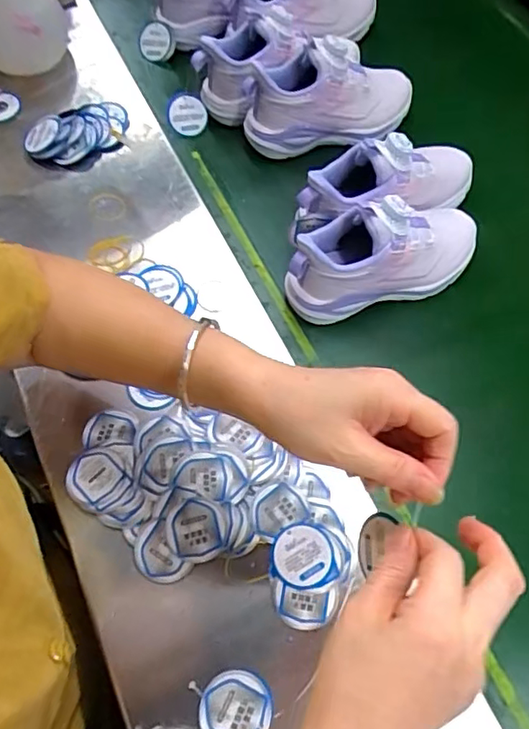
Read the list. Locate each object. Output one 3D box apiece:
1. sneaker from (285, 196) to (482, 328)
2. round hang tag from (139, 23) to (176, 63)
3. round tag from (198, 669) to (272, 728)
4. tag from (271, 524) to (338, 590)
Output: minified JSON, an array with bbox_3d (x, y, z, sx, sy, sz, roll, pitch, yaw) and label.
[{"bbox_3d":[0.118,-0.110,0.538,0.197,0.104,0.076,-16,66,-7],"label":"sneaker"},{"bbox_3d":[-0.135,-0.403,0.701,0.052,0.042,0.008,13,28,25],"label":"round hang tag"},{"bbox_3d":[-0.020,0.241,0.389,0.048,0.006,0.048,0,65,1],"label":"round tag"},{"bbox_3d":[0.029,0.149,0.434,0.049,0.004,0.047,0,65,1],"label":"tag"}]

